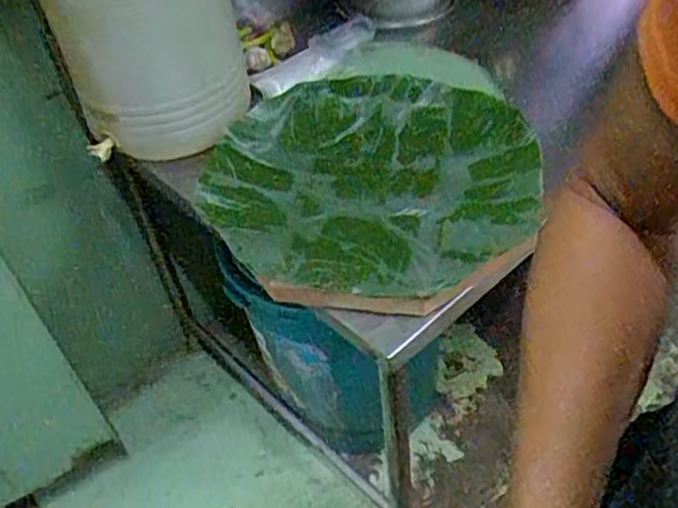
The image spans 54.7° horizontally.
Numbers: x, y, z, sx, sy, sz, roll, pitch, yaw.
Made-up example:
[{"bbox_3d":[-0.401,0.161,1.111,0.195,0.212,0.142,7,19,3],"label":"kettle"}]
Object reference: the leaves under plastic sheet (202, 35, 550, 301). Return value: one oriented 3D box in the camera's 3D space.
[{"bbox_3d":[0.065,-0.167,0.979,0.464,0.086,0.565,10,46,15],"label":"leaves under plastic sheet"}]

